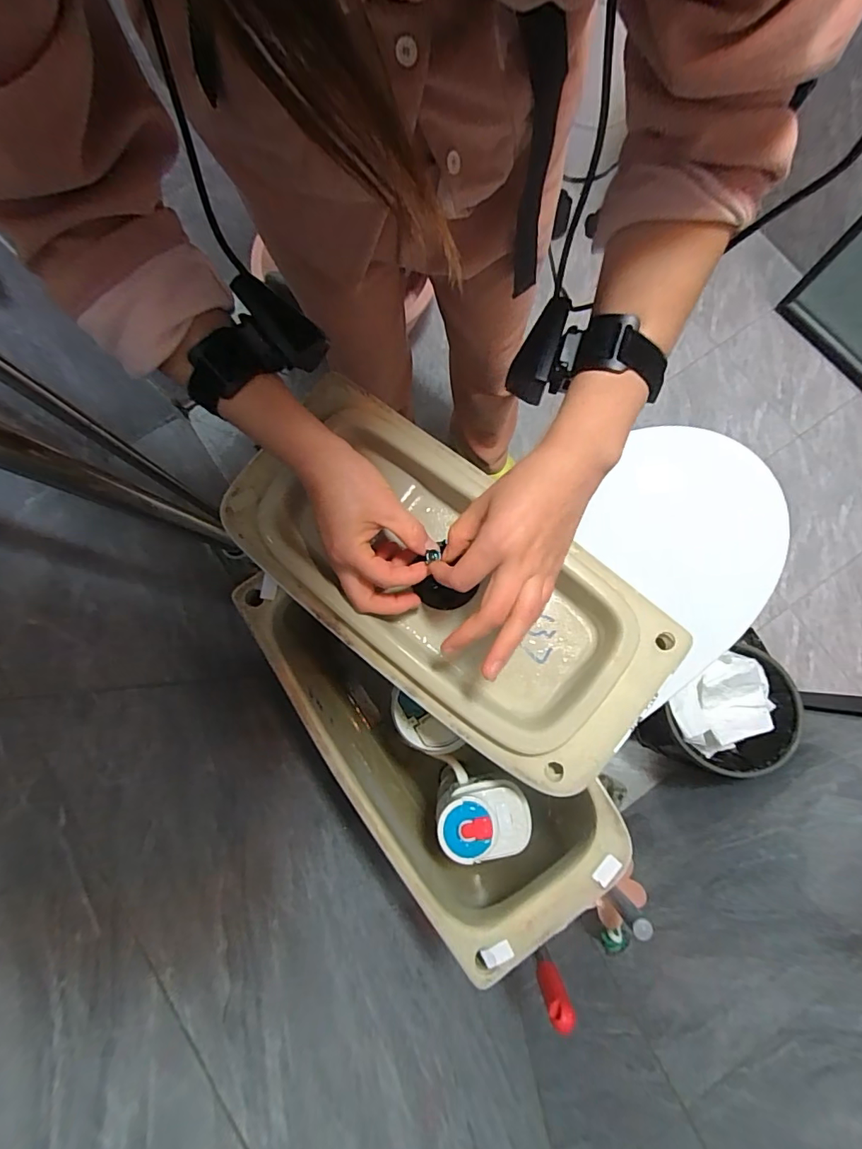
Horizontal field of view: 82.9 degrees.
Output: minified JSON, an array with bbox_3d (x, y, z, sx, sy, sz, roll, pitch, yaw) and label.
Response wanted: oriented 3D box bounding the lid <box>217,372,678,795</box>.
[{"bbox_3d":[0.005,0.001,0.407,0.379,0.036,0.186,39,82,7],"label":"lid"}]

